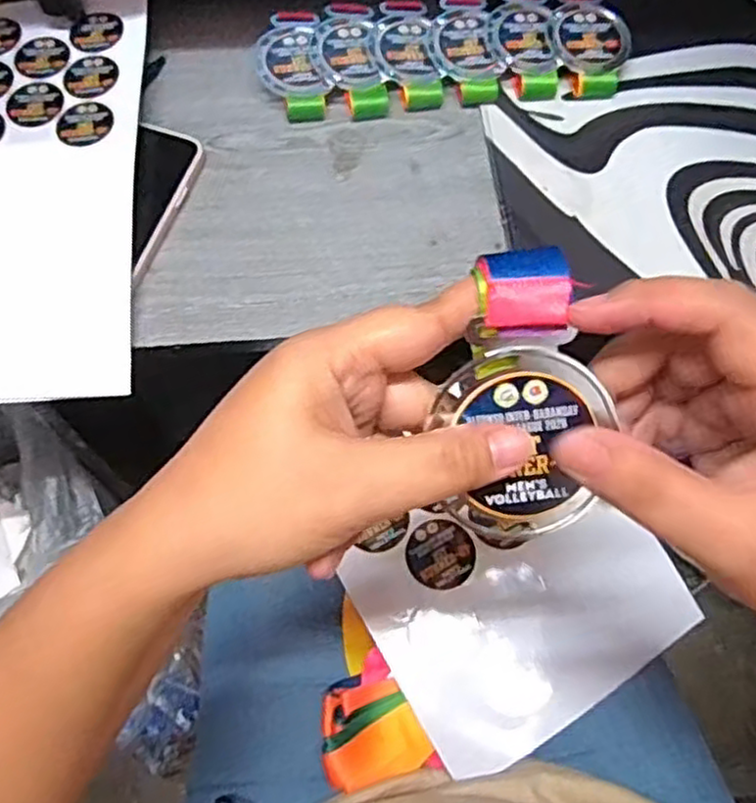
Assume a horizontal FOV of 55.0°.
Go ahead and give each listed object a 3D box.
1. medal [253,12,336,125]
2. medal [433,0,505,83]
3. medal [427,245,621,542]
[{"bbox_3d":[-0.062,-0.240,0.518,0.048,0.016,0.084,-11,68,-6],"label":"medal"},{"bbox_3d":[0.061,-0.263,0.523,0.045,0.005,0.072,-11,68,-5],"label":"medal"},{"bbox_3d":[0.047,-0.001,0.235,0.050,0.009,0.092,-2,101,-3],"label":"medal"}]

